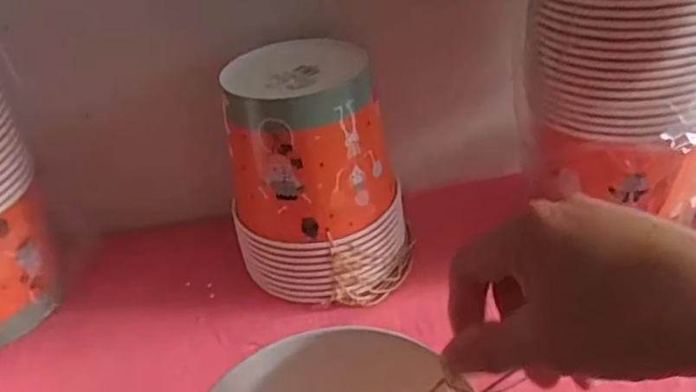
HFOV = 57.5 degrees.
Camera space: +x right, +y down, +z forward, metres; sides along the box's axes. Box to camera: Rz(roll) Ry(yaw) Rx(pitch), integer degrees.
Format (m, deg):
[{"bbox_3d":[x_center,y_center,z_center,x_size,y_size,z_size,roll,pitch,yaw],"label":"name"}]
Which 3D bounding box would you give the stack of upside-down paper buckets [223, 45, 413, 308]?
[{"bbox_3d":[-0.026,-0.019,0.586,0.143,0.204,0.134,3,36,15],"label":"stack of upside-down paper buckets"}]

